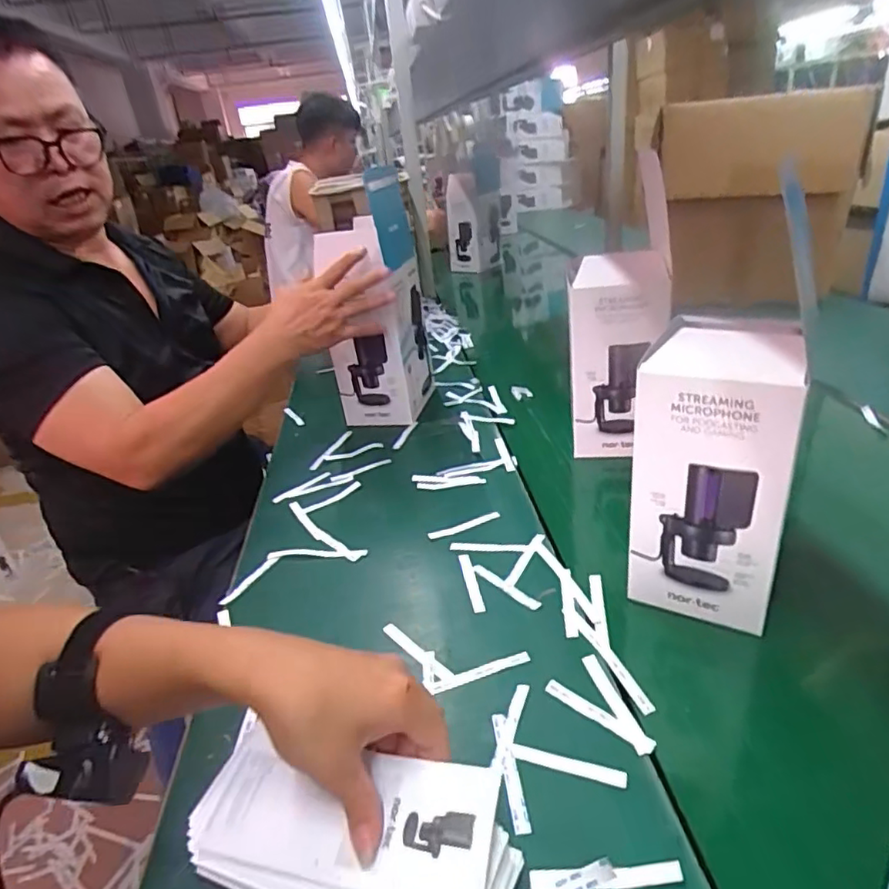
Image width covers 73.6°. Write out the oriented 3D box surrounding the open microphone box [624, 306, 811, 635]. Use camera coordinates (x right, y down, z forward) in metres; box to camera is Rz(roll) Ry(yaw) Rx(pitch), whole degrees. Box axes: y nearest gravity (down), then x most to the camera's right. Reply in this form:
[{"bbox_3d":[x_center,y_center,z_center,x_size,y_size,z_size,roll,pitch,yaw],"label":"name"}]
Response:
[{"bbox_3d":[0.229,0.023,0.507,0.115,0.244,0.088,9,31,30],"label":"open microphone box"}]

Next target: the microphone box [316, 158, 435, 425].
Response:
[{"bbox_3d":[-0.110,-0.208,0.912,0.121,0.358,0.165,-2,27,12],"label":"microphone box"}]

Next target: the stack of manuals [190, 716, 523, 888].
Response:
[{"bbox_3d":[-0.062,0.242,0.368,0.197,0.047,0.104,0,27,19],"label":"stack of manuals"}]

